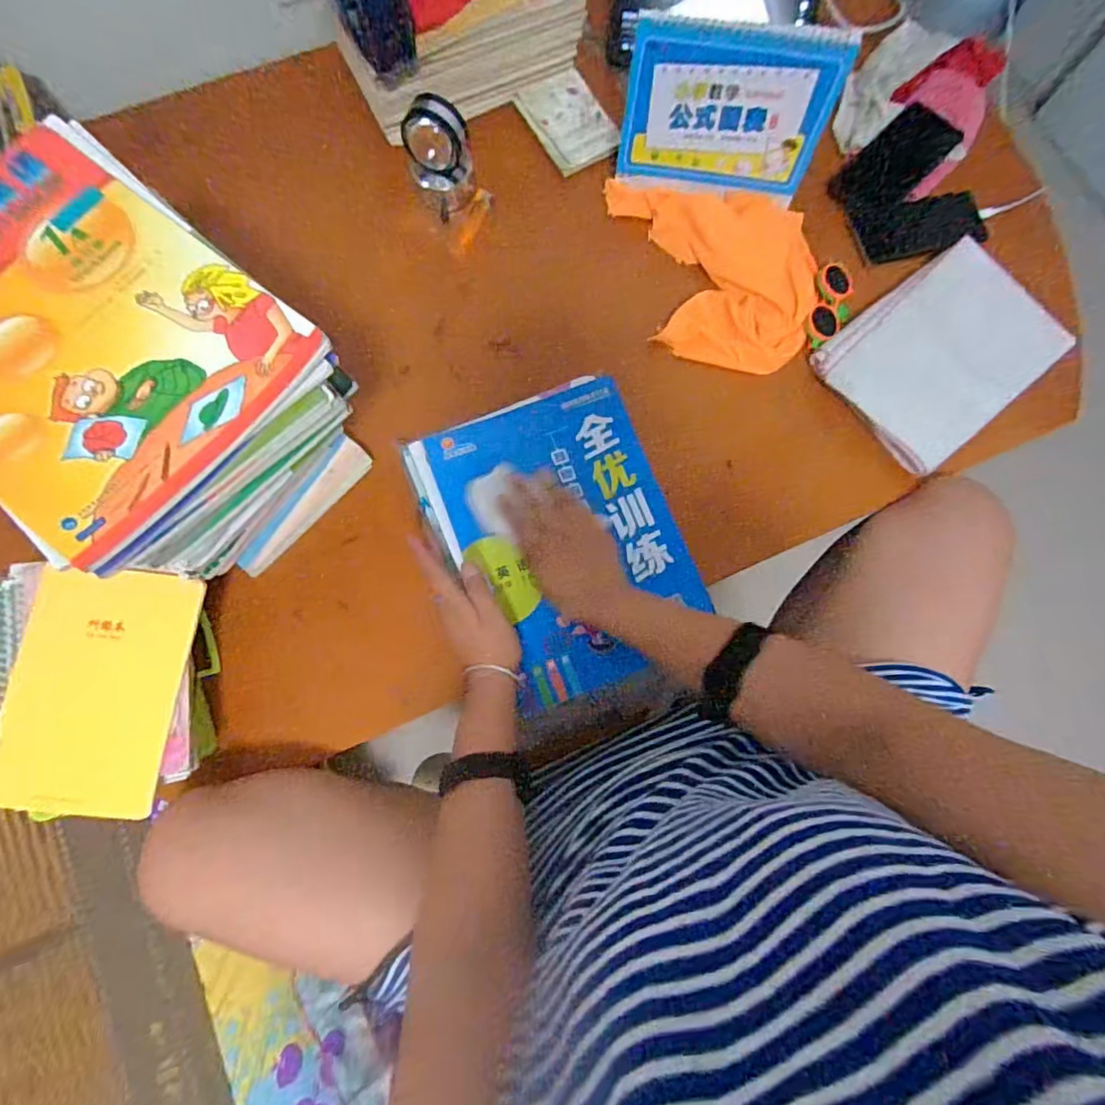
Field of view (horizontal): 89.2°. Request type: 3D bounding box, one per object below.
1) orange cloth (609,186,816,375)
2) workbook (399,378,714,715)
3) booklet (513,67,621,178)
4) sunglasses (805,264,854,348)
[{"bbox_3d":[0.184,-0.324,0.660,0.238,0.029,0.215,6,78,0],"label":"orange cloth"},{"bbox_3d":[0.009,-0.016,0.550,0.226,0.019,0.289,-22,79,-5],"label":"workbook"},{"bbox_3d":[0.024,-0.536,0.696,0.096,0.012,0.121,-32,87,-9],"label":"booklet"},{"bbox_3d":[0.319,-0.288,0.646,0.044,0.017,0.110,20,78,3],"label":"sunglasses"}]

